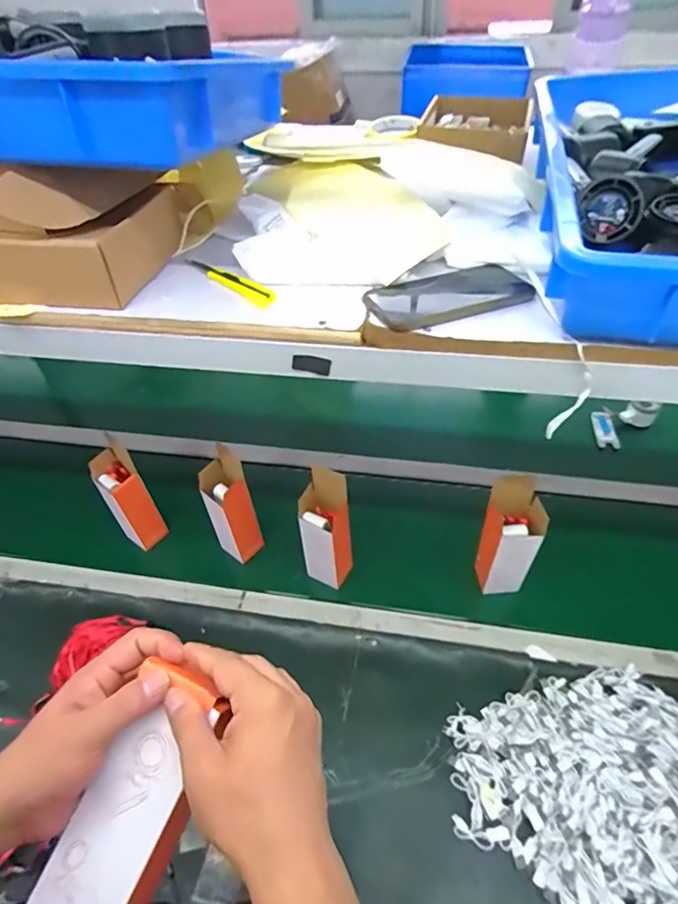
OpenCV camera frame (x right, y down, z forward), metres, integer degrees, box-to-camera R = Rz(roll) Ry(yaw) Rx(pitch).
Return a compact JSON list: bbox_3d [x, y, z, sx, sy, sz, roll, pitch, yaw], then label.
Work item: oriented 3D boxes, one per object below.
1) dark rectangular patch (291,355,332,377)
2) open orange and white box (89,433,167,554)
[{"bbox_3d":[-0.028,-0.089,0.515,0.040,0.024,0.005,6,47,9],"label":"dark rectangular patch"},{"bbox_3d":[-0.383,0.083,0.919,0.070,0.199,0.079,-27,51,-21],"label":"open orange and white box"}]

